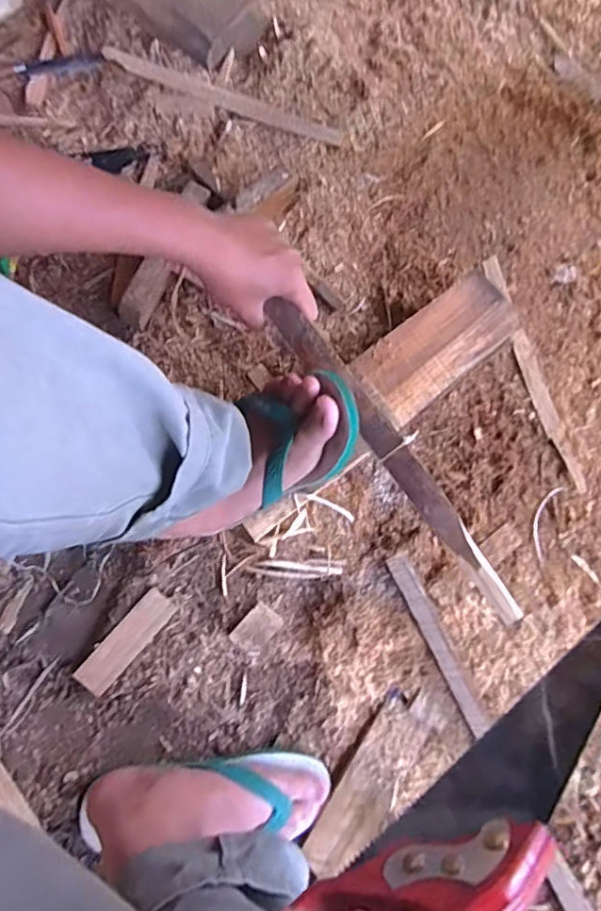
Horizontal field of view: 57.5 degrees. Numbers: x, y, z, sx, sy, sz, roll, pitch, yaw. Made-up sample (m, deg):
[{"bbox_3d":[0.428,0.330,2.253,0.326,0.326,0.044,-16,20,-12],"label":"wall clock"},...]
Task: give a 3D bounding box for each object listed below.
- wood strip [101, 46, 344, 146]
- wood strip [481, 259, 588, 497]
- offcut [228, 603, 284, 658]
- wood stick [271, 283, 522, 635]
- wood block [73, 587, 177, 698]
[{"bbox_3d":[-0.111,-0.500,0.767,0.353,0.014,0.031,21,80,3],"label":"wood strip"},{"bbox_3d":[0.297,-0.108,0.704,0.025,0.007,0.320,-16,80,-3],"label":"wood strip"},{"bbox_3d":[-0.051,0.204,0.639,0.057,0.009,0.042,-45,104,2],"label":"offcut"},{"bbox_3d":[0.089,0.002,0.506,0.028,0.021,0.357,-37,88,-7],"label":"wood stick"},{"bbox_3d":[-0.198,0.212,0.624,0.039,0.016,0.125,42,82,7],"label":"wood block"}]

